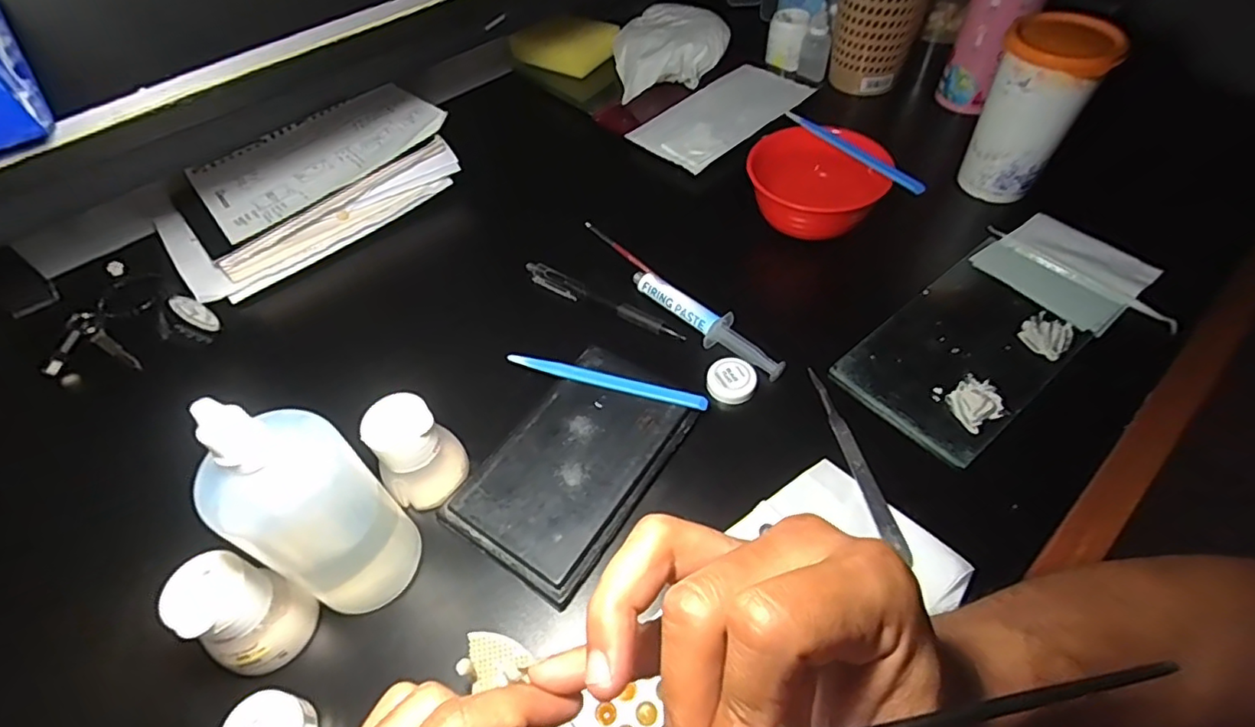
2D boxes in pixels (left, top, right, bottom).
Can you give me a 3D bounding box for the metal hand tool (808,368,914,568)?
[{"bbox_3d":[0.139,0.056,0.363,0.012,0.005,0.130,-10,55,-6],"label":"metal hand tool"}]

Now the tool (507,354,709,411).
[{"bbox_3d":[-0.015,0.010,0.393,0.137,0.007,0.011,15,57,11],"label":"tool"}]

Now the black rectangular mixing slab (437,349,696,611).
[{"bbox_3d":[-0.030,0.056,0.365,0.094,0.007,0.154,29,60,20],"label":"black rectangular mixing slab"}]

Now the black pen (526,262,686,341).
[{"bbox_3d":[-0.022,-0.047,0.453,0.144,0.014,0.013,29,60,20],"label":"black pen"}]

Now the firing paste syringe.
[{"bbox_3d":[0.055,-0.034,0.427,0.022,0.013,0.137,-36,62,-22],"label":"firing paste syringe"}]

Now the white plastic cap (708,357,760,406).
[{"bbox_3d":[0.071,0.011,0.400,0.032,0.009,0.033,0,55,1],"label":"white plastic cap"}]

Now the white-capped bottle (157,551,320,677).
[{"bbox_3d":[-0.192,0.124,0.293,0.043,0.058,0.043,17,57,13],"label":"white-capped bottle"}]

